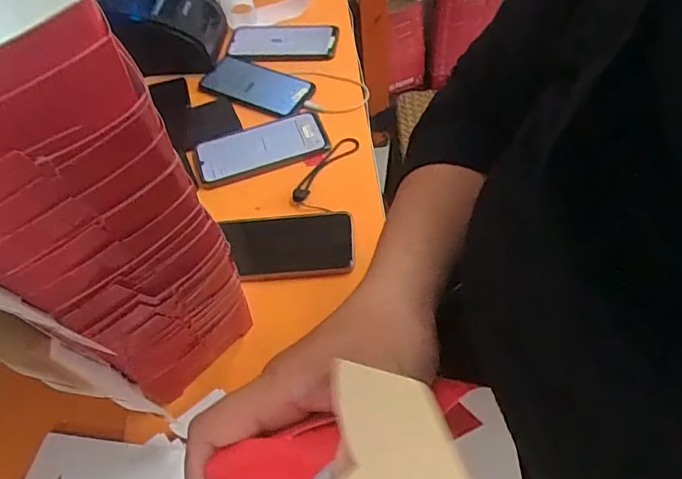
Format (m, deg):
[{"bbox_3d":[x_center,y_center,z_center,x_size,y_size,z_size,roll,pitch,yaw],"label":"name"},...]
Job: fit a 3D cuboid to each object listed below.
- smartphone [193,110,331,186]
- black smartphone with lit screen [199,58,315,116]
[{"bbox_3d":[-0.107,-0.128,0.701,0.170,0.011,0.089,-19,54,-8],"label":"smartphone"},{"bbox_3d":[-0.126,-0.227,0.778,0.169,0.014,0.081,22,59,20],"label":"black smartphone with lit screen"}]

